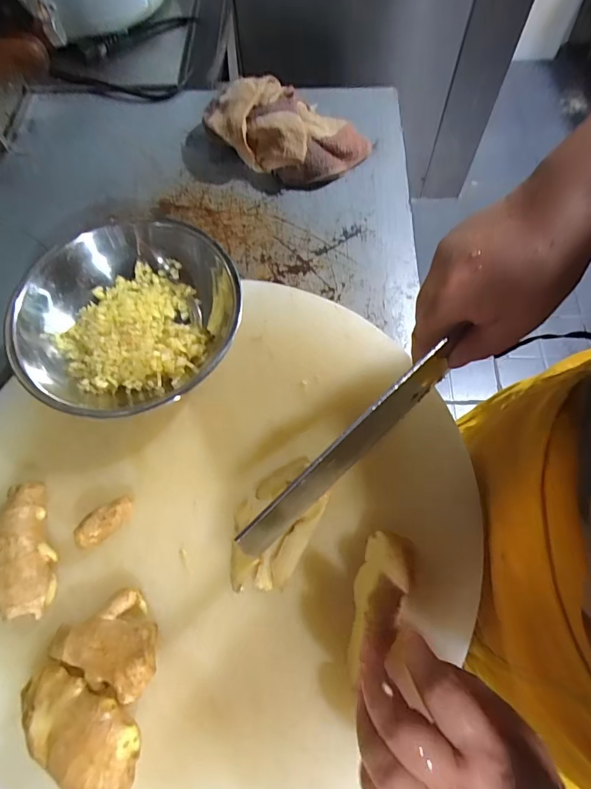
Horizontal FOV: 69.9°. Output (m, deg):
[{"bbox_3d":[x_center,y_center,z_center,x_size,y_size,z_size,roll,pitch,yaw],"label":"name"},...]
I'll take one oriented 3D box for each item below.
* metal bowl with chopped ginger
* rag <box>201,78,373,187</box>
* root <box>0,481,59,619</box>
[{"bbox_3d":[-0.148,-0.070,0.366,0.177,0.057,0.184,0,67,1],"label":"metal bowl with chopped ginger"},{"bbox_3d":[-0.013,-0.333,0.528,0.200,0.064,0.116,23,69,11],"label":"rag"},{"bbox_3d":[-0.202,0.113,0.308,0.043,0.032,0.092,-20,68,-7],"label":"root"}]

